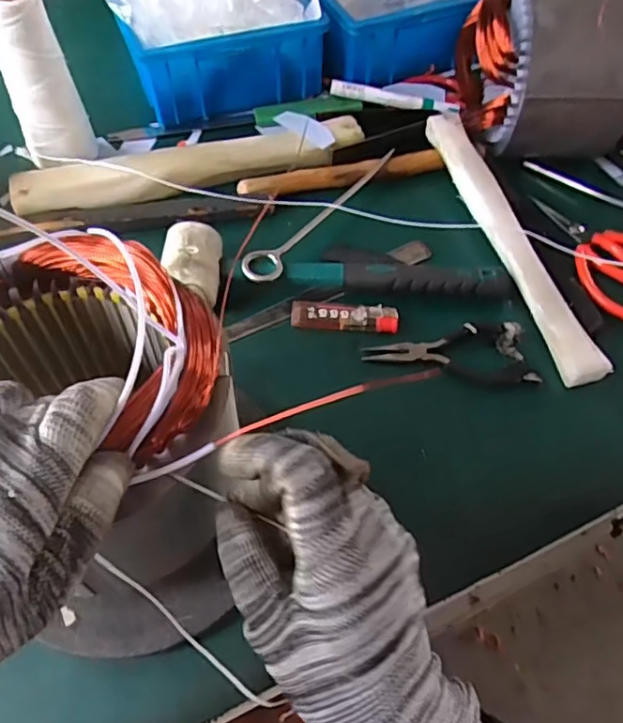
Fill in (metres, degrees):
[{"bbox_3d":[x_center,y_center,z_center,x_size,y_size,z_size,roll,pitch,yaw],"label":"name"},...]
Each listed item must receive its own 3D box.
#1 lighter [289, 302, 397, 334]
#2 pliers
[{"bbox_3d":[0.027,-0.037,0.484,0.086,0.012,0.023,5,55,2],"label":"lighter"},{"bbox_3d":[0.108,-0.005,0.467,0.127,0.012,0.055,-1,55,-2],"label":"pliers"}]

